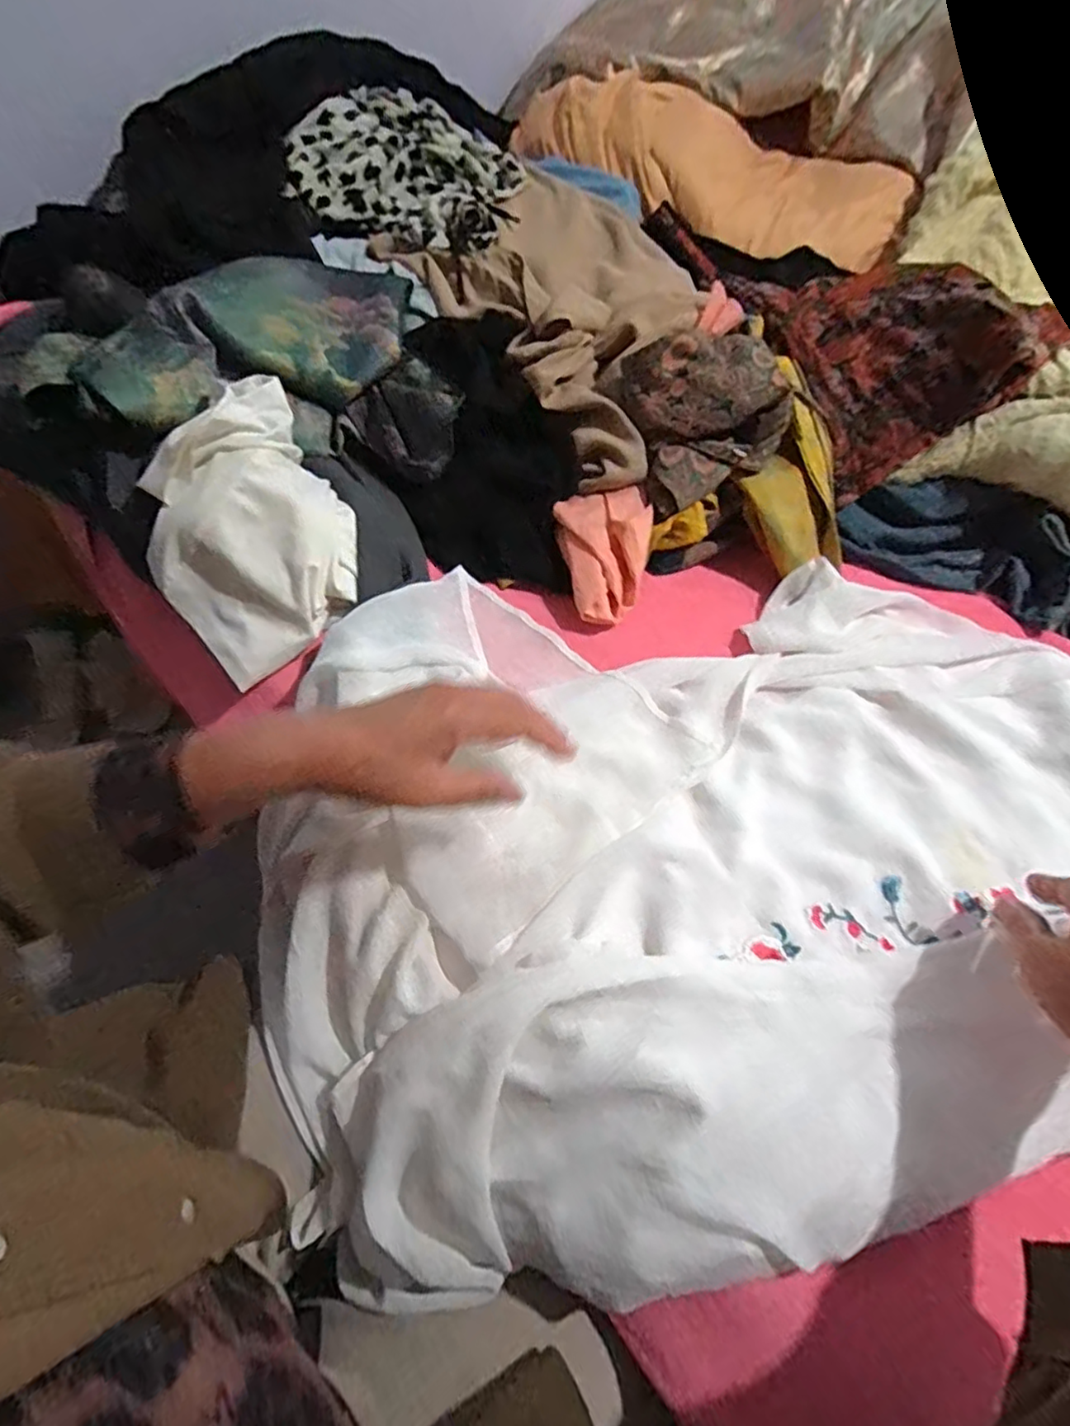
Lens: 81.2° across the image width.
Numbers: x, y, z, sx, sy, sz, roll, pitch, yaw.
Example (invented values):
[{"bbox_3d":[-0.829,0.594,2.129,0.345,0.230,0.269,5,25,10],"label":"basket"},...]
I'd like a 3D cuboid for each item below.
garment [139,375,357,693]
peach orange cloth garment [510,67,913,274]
[{"bbox_3d":[-0.227,-0.147,0.501,0.155,0.113,0.167,-35,69,-20],"label":"garment"},{"bbox_3d":[0.232,-0.736,0.839,0.526,0.091,0.209,10,61,2],"label":"peach orange cloth garment"}]

